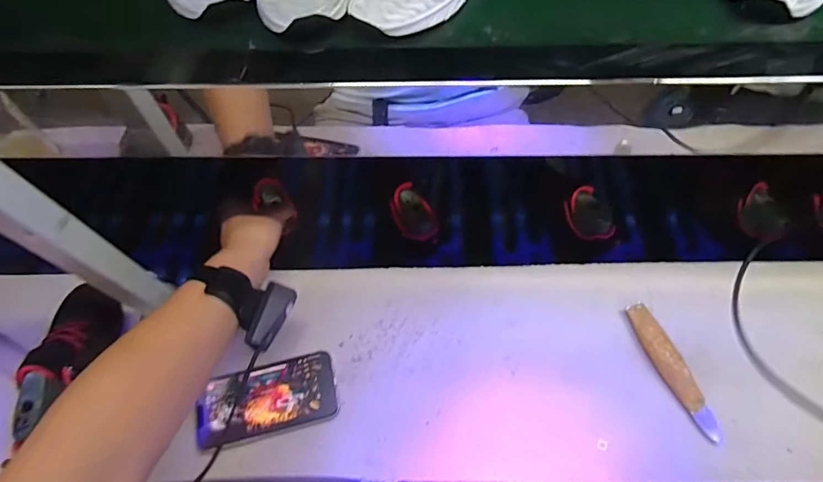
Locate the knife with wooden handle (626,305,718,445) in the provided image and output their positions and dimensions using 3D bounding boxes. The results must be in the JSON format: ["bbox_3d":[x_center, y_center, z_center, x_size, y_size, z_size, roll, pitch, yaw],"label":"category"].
[{"bbox_3d":[0.304,0.149,0.513,0.028,0.017,0.163,-18,63,-9],"label":"knife with wooden handle"}]

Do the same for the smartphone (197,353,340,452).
[{"bbox_3d":[-0.168,0.184,0.512,0.157,0.014,0.078,-13,62,-6],"label":"smartphone"}]

